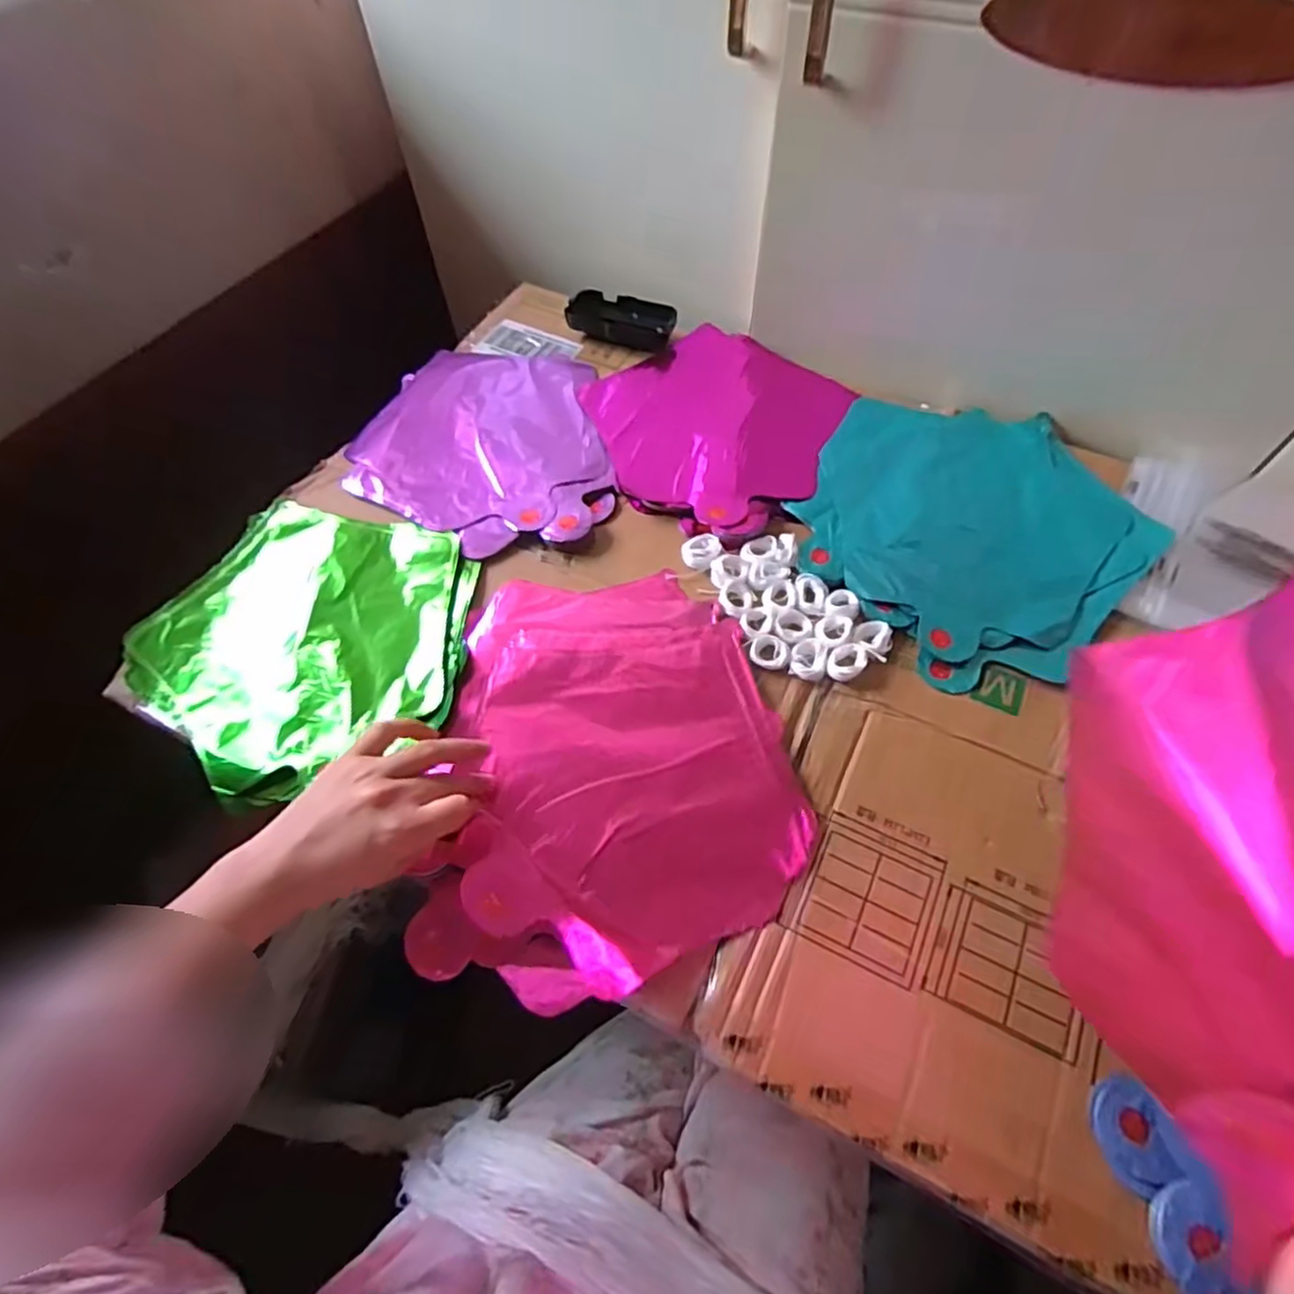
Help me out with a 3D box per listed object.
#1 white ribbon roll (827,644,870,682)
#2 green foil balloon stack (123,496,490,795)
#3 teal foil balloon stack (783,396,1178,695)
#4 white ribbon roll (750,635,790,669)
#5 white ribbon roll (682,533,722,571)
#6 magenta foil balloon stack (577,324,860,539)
[{"bbox_3d":[0.142,0.011,0.490,0.030,0.010,0.024,-39,67,-19],"label":"white ribbon roll"},{"bbox_3d":[-0.255,-0.005,0.529,0.248,0.027,0.236,15,62,9],"label":"green foil balloon stack"},{"bbox_3d":[0.258,-0.108,0.558,0.259,0.009,0.274,39,68,20],"label":"teal foil balloon stack"},{"bbox_3d":[0.089,0.003,0.495,0.027,0.007,0.028,0,61,1],"label":"white ribbon roll"},{"bbox_3d":[0.043,-0.078,0.549,0.030,0.008,0.033,0,61,1],"label":"white ribbon roll"},{"bbox_3d":[0.065,-0.206,0.627,0.230,0.025,0.232,-35,66,-17],"label":"magenta foil balloon stack"}]

